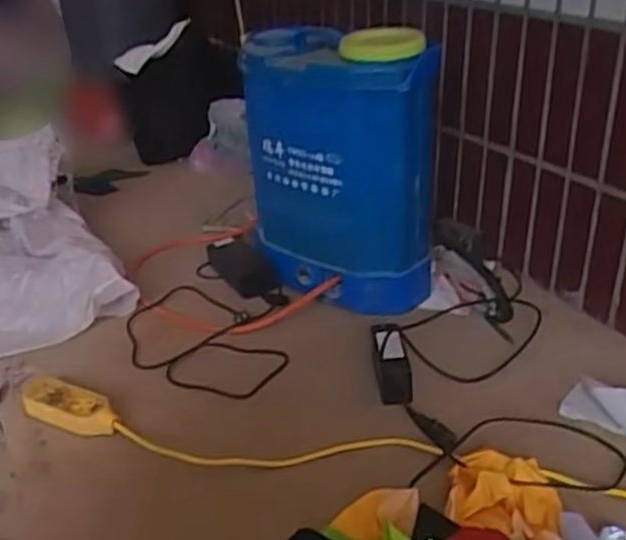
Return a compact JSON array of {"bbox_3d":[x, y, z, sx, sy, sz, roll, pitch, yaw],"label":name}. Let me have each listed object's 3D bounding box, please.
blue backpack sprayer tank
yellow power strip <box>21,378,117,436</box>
[{"bbox_3d":[0.045,-0.149,1.264,0.314,0.469,0.200,0,28,2],"label":"blue backpack sprayer tank"},{"bbox_3d":[-0.361,0.199,1.122,0.178,0.032,0.059,14,31,26],"label":"yellow power strip"}]

